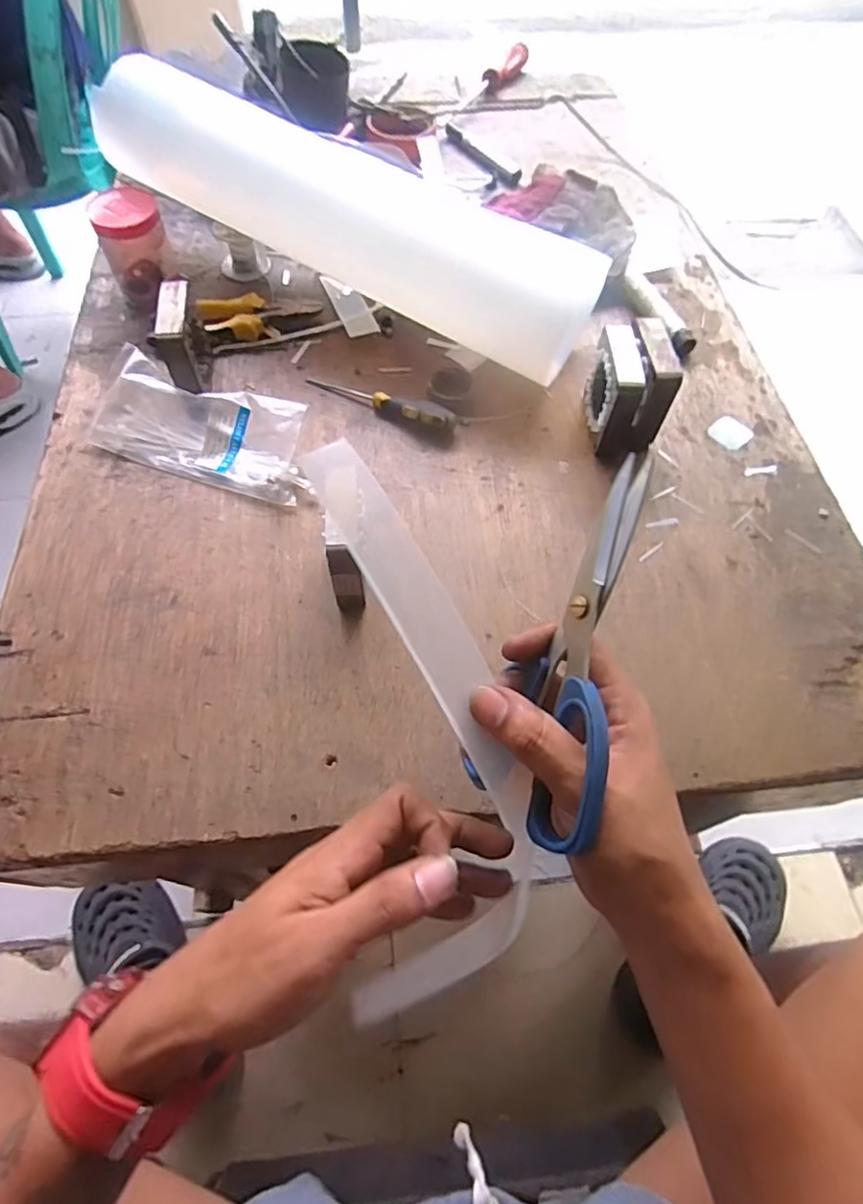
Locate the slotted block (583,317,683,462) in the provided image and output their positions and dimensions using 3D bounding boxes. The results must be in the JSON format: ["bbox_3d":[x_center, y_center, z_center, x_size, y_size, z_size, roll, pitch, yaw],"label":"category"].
[{"bbox_3d":[0.157,-0.170,0.496,0.055,0.078,0.077,-5,62,-4],"label":"slotted block"}]

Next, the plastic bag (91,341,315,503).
[{"bbox_3d":[-0.185,-0.142,0.490,0.186,0.036,0.075,19,63,9],"label":"plastic bag"}]

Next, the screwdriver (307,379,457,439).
[{"bbox_3d":[-0.043,-0.174,0.525,0.140,0.019,0.020,24,64,12],"label":"screwdriver"}]

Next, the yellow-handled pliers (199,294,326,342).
[{"bbox_3d":[-0.157,-0.273,0.562,0.106,0.034,0.044,-13,62,-8],"label":"yellow-handled pliers"}]

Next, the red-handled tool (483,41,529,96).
[{"bbox_3d":[0.098,-0.713,0.815,0.021,0.025,0.079,40,82,19],"label":"red-handled tool"}]

